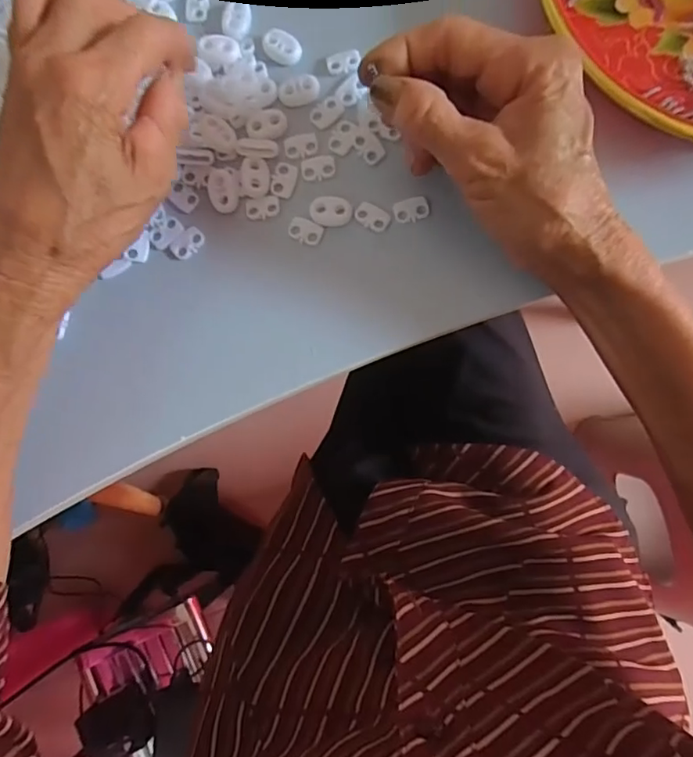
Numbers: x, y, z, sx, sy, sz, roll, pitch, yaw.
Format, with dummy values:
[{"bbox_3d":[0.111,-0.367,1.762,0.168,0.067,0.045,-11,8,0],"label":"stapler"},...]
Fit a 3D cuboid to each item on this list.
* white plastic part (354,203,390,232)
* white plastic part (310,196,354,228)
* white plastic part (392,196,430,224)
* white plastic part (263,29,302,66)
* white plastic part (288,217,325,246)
[{"bbox_3d":[0.013,-0.085,0.279,0.018,0.004,0.012,32,88,6],"label":"white plastic part"},{"bbox_3d":[-0.008,-0.088,0.281,0.022,0.004,0.016,8,86,5],"label":"white plastic part"},{"bbox_3d":[0.034,-0.088,0.278,0.018,0.004,0.012,-13,85,3],"label":"white plastic part"},{"bbox_3d":[-0.035,-0.179,0.290,0.022,0.004,0.015,37,89,6],"label":"white plastic part"},{"bbox_3d":[-0.021,-0.077,0.283,0.017,0.004,0.011,22,87,5],"label":"white plastic part"}]

